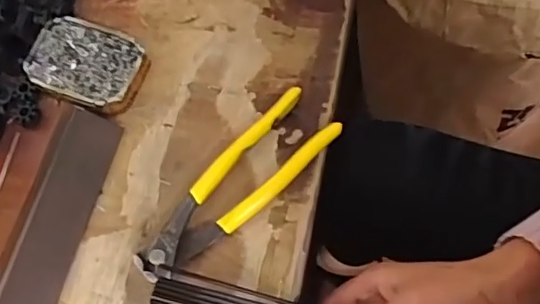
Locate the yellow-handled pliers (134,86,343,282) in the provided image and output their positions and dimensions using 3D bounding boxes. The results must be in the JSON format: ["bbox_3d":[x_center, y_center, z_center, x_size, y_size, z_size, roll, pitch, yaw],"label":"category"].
[{"bbox_3d":[-0.024,0.026,0.389,0.162,0.023,0.048,-44,71,-10],"label":"yellow-handled pliers"}]

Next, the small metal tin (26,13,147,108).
[{"bbox_3d":[-0.142,-0.068,0.434,0.086,0.019,0.061,18,72,13],"label":"small metal tin"}]

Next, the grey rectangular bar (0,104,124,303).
[{"bbox_3d":[-0.166,0.071,0.386,0.051,0.016,0.222,12,71,11],"label":"grey rectangular bar"}]

